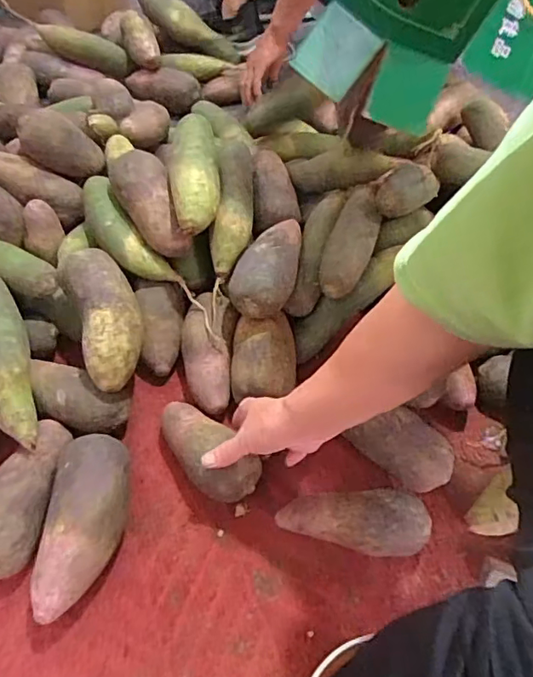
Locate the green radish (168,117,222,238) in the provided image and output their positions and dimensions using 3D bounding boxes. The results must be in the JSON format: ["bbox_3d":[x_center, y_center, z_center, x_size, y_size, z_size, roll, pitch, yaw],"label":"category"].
[{"bbox_3d":[-0.090,-0.211,0.646,0.060,0.046,0.187,-4,52,-8],"label":"green radish"}]

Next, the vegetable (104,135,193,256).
[{"bbox_3d":[-0.143,-0.175,0.648,0.067,0.048,0.157,-24,74,-22],"label":"vegetable"}]

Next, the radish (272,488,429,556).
[{"bbox_3d":[0.089,0.196,0.542,0.144,0.074,0.059,-1,51,-6],"label":"radish"}]

